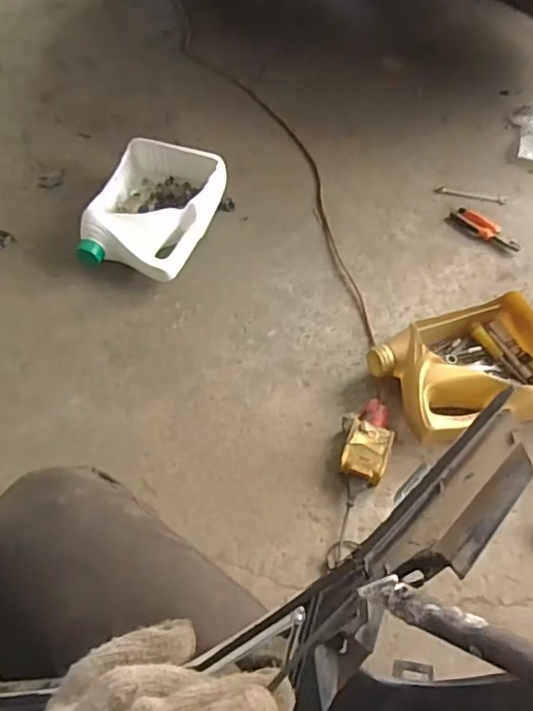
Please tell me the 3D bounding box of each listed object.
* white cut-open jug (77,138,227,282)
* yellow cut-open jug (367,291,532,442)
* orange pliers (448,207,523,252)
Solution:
[{"bbox_3d":[-0.220,-0.284,1.118,0.229,0.093,0.315,15,56,6],"label":"white cut-open jug"},{"bbox_3d":[0.336,0.028,0.935,0.292,0.090,0.214,-17,59,-15],"label":"yellow cut-open jug"},{"bbox_3d":[0.457,-0.263,1.187,0.045,0.019,0.151,-38,66,-26],"label":"orange pliers"}]

